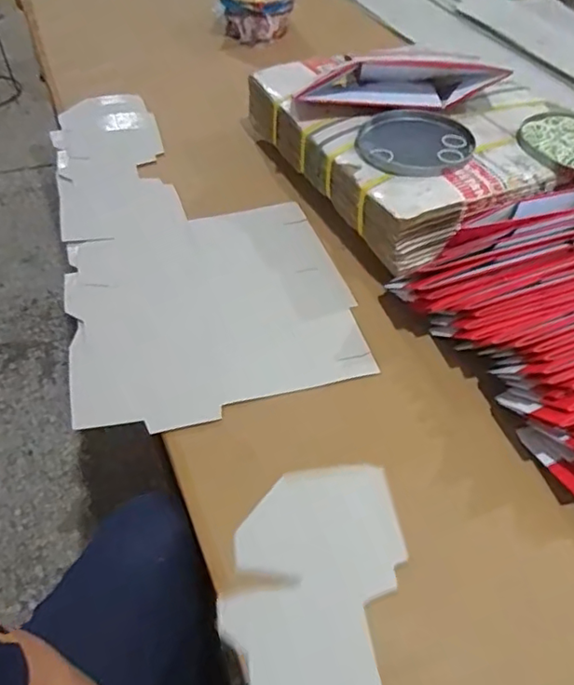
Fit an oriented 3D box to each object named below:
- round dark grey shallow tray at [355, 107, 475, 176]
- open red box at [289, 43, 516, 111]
[{"bbox_3d":[0.184,-0.296,0.858,0.164,0.027,0.147,25,52,19],"label":"round dark grey shallow tray"},{"bbox_3d":[0.176,-0.420,0.927,0.315,0.050,0.105,-1,48,-3],"label":"open red box"}]

